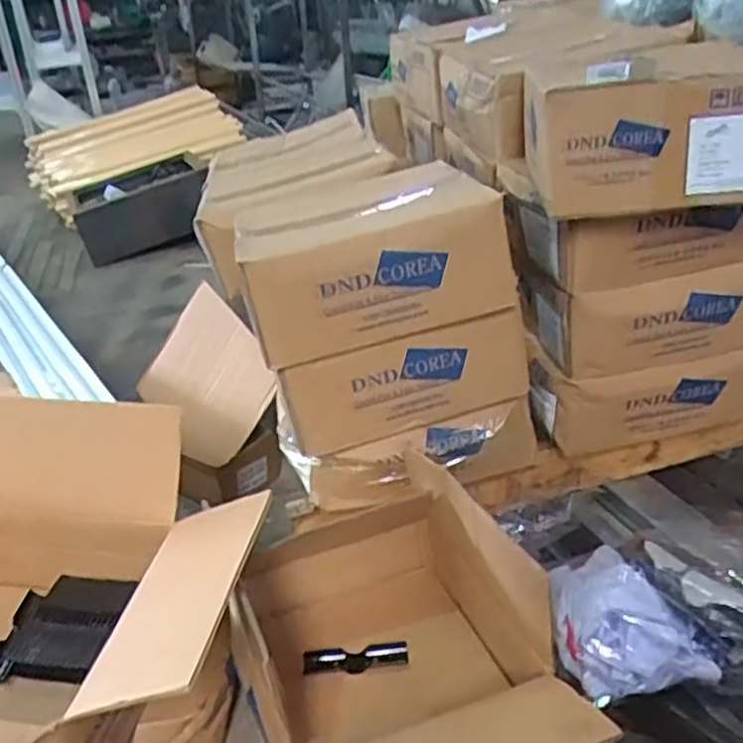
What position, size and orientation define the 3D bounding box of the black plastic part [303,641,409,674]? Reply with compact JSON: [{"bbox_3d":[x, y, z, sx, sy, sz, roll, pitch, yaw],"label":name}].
[{"bbox_3d":[-0.019,0.359,0.957,0.130,0.013,0.035,-6,26,-1],"label":"black plastic part"}]

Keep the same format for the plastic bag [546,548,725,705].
[{"bbox_3d":[0.307,0.285,0.918,0.175,0.095,0.205,-2,26,8],"label":"plastic bag"}]

